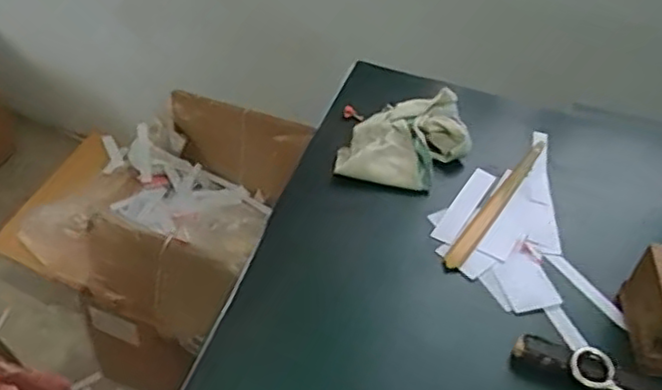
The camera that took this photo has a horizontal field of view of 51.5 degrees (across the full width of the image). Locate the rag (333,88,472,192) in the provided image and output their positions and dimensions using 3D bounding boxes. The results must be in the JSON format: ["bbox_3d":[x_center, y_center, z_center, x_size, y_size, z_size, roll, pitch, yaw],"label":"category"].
[{"bbox_3d":[0.083,-0.056,0.700,0.093,0.035,0.153,35,53,25],"label":"rag"}]

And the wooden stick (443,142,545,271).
[{"bbox_3d":[0.165,0.005,0.669,0.017,0.007,0.207,29,51,21],"label":"wooden stick"}]

